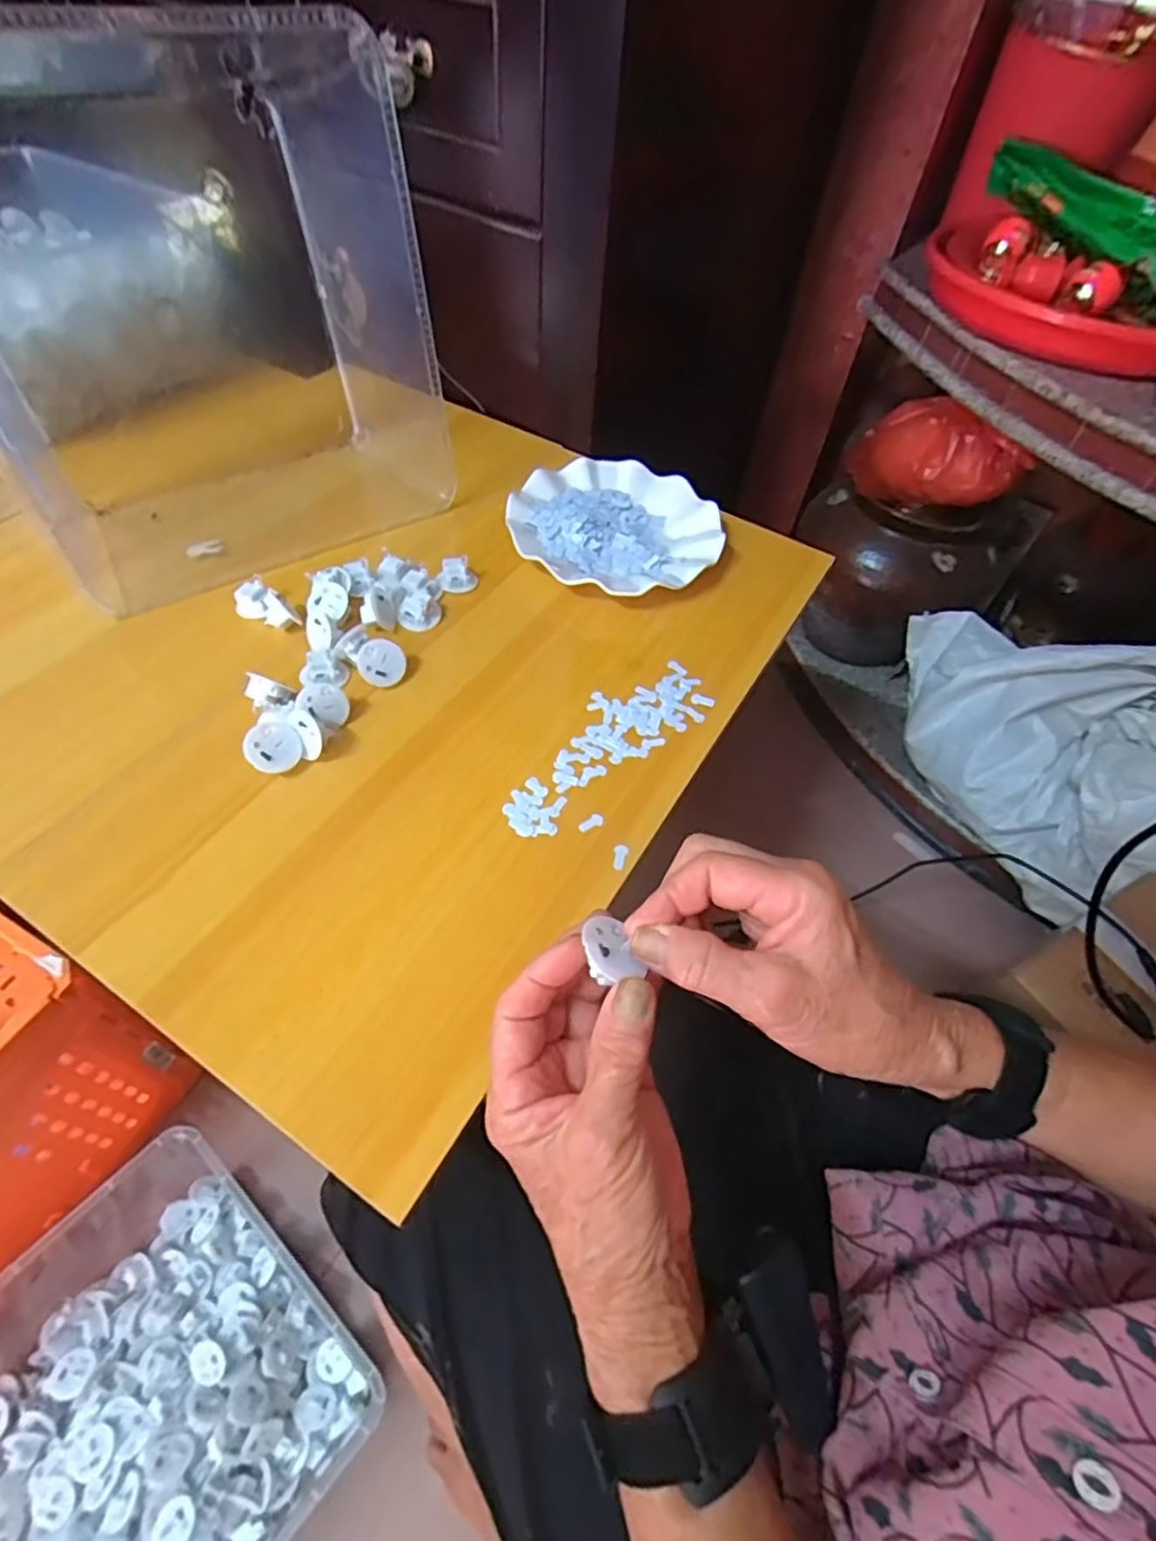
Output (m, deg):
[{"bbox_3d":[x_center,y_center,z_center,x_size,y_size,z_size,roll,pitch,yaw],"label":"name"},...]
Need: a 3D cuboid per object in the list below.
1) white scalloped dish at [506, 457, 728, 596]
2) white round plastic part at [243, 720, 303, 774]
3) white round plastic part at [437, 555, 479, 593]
[{"bbox_3d":[0.035,-0.217,0.600,0.179,0.022,0.181,2,53,-3],"label":"white scalloped dish"},{"bbox_3d":[-0.192,-0.015,0.427,0.033,0.010,0.033,6,73,-21],"label":"white round plastic part"},{"bbox_3d":[-0.098,-0.159,0.549,0.031,0.019,0.025,-2,54,-6],"label":"white round plastic part"}]

